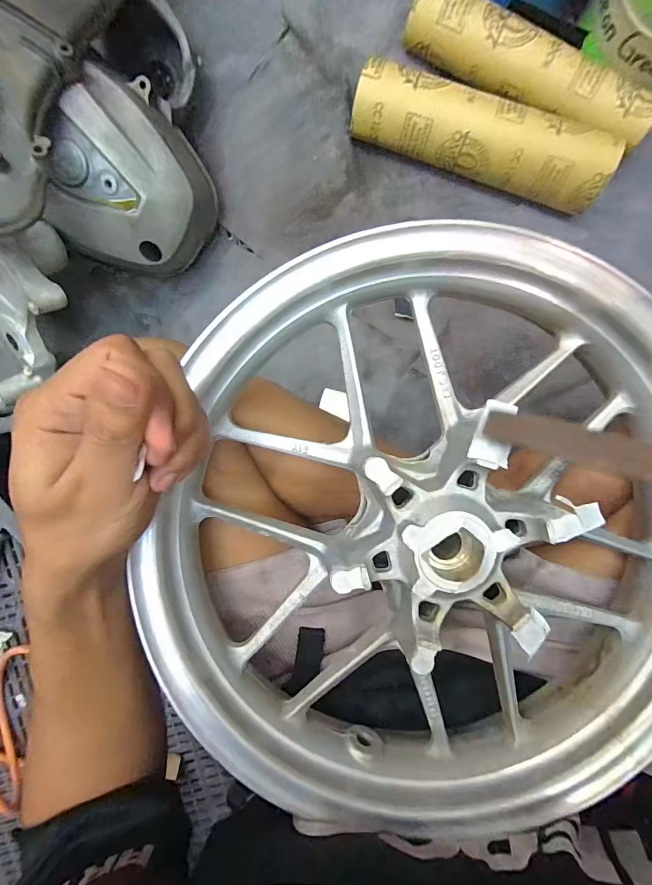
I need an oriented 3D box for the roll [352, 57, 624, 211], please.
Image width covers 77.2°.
[{"bbox_3d":[0.167,-0.331,0.449,0.280,0.072,0.063,18,92,-2],"label":"roll"}]

